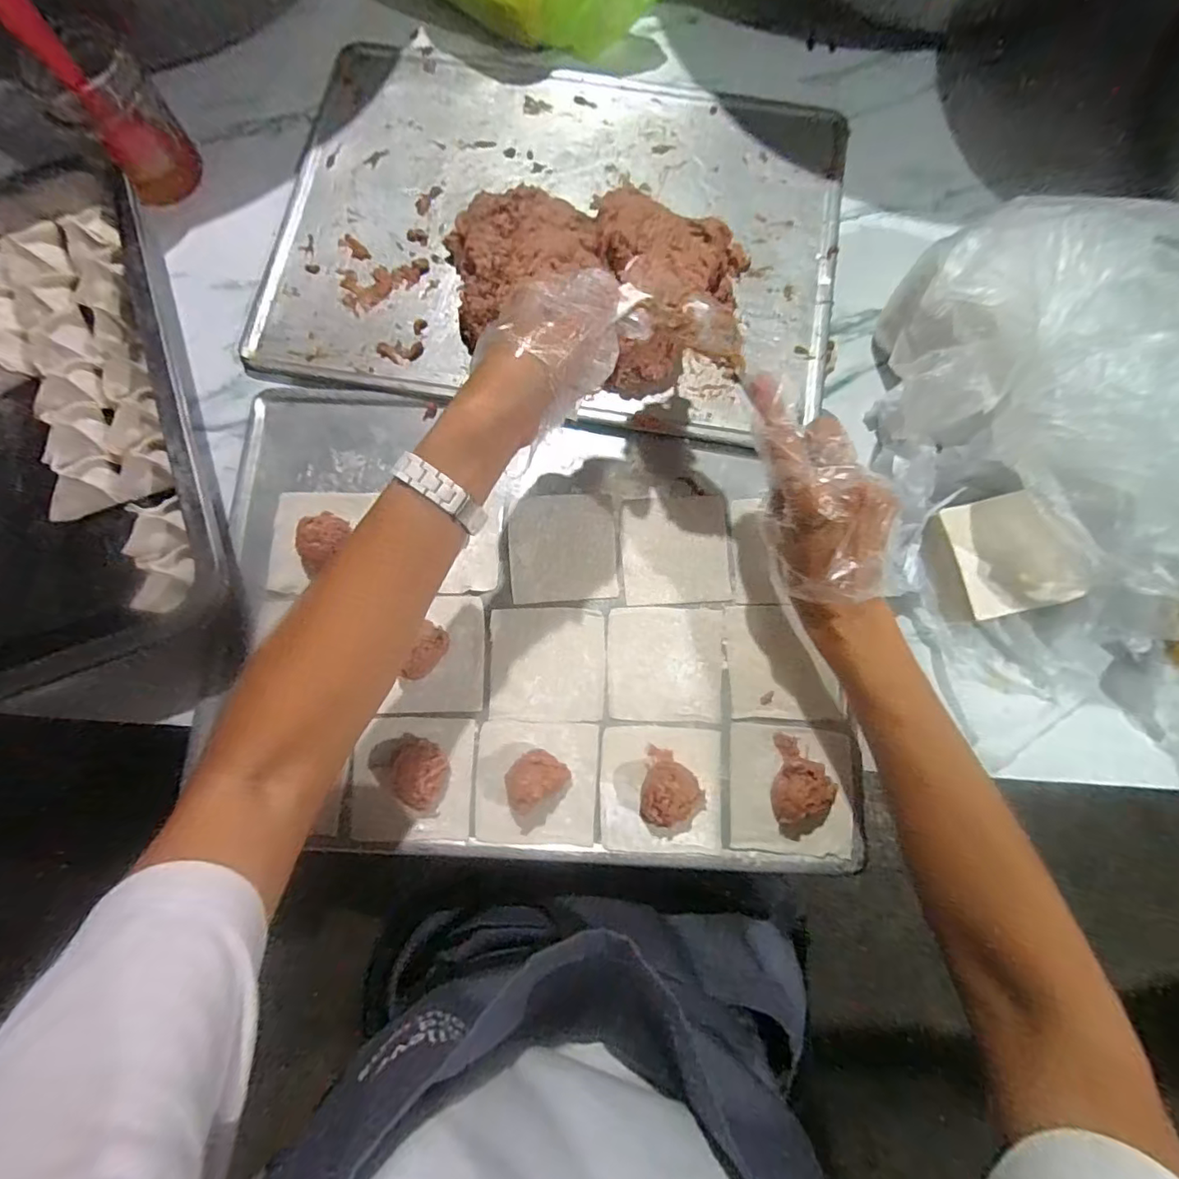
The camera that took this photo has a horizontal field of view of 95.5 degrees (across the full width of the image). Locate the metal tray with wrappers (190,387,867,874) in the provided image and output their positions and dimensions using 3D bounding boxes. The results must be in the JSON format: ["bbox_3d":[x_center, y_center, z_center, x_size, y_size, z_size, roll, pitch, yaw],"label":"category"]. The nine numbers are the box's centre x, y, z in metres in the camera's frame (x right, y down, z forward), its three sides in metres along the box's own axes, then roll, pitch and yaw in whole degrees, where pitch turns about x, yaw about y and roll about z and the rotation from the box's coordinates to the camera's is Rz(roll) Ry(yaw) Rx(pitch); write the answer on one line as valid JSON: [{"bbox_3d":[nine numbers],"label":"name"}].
[{"bbox_3d":[-0.040,0.019,0.373,0.432,0.026,0.308,4,79,1],"label":"metal tray with wrappers"}]

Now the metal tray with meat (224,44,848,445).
[{"bbox_3d":[-0.026,-0.302,0.425,0.453,0.052,0.328,9,79,2],"label":"metal tray with meat"}]

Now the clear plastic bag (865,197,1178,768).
[{"bbox_3d":[0.352,-0.064,0.336,0.266,0.132,0.350,-6,79,-1],"label":"clear plastic bag"}]

